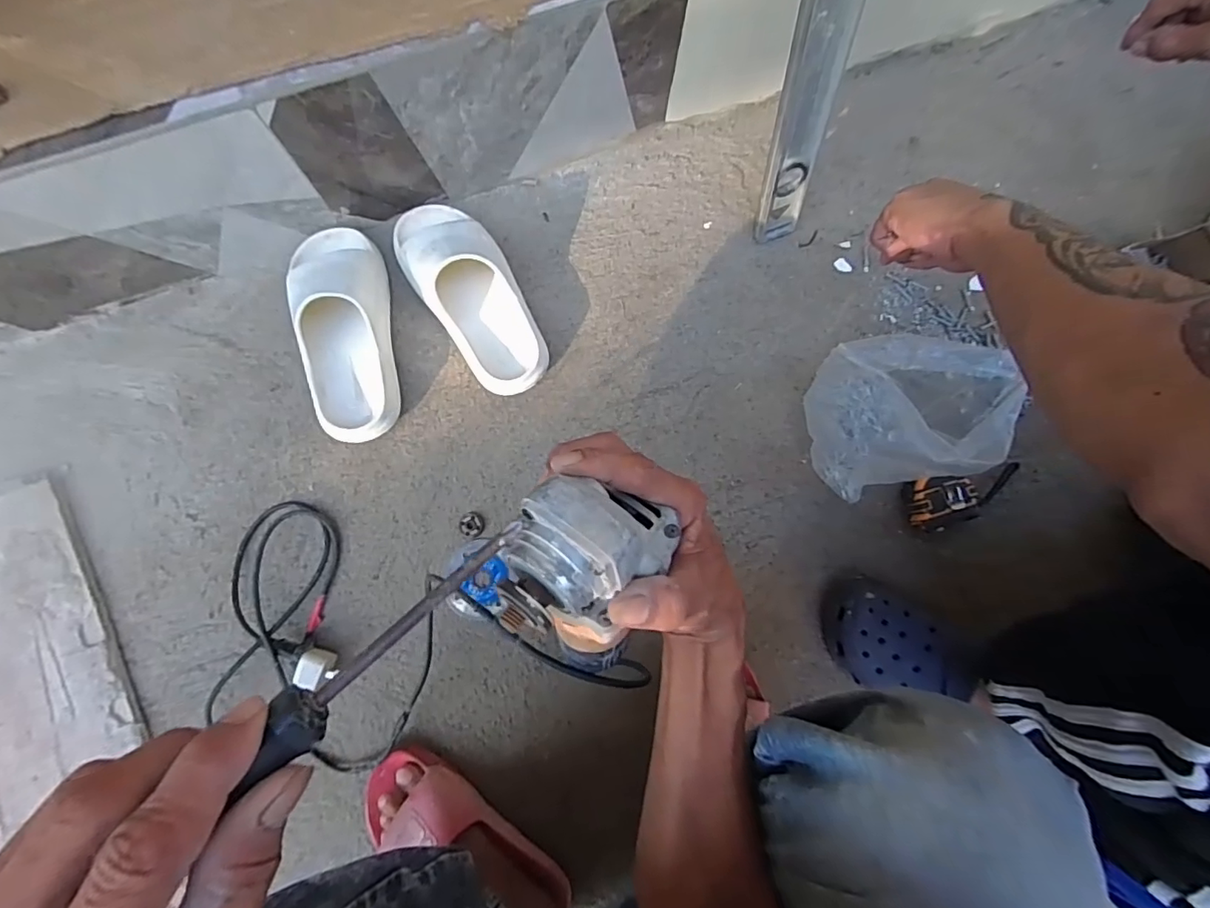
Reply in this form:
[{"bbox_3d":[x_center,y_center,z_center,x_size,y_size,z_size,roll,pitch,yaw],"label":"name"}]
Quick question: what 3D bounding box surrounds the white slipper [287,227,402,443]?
[{"bbox_3d":[-0.307,-0.146,0.605,0.112,0.089,0.263,-14,82,-4],"label":"white slipper"}]

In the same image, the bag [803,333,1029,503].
[{"bbox_3d":[0.312,-0.044,0.575,0.135,0.176,0.161,-29,84,-6],"label":"bag"}]

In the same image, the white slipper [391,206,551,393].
[{"bbox_3d":[-0.159,-0.195,0.619,0.103,0.090,0.259,-36,84,-7],"label":"white slipper"}]

